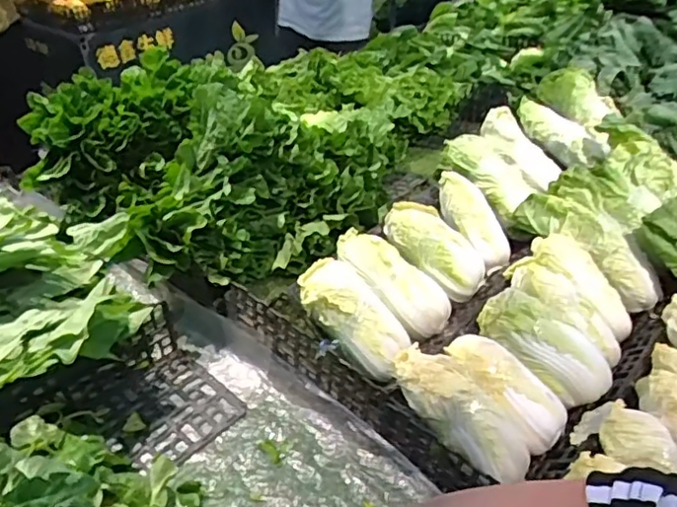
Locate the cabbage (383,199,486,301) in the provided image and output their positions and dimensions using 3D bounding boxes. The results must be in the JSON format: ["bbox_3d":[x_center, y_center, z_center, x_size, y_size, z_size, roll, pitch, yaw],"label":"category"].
[{"bbox_3d":[0.156,-0.007,0.987,0.189,0.082,0.095,42,80,7],"label":"cabbage"}]

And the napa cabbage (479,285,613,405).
[{"bbox_3d":[0.278,0.129,0.815,0.187,0.077,0.083,40,49,14],"label":"napa cabbage"}]

